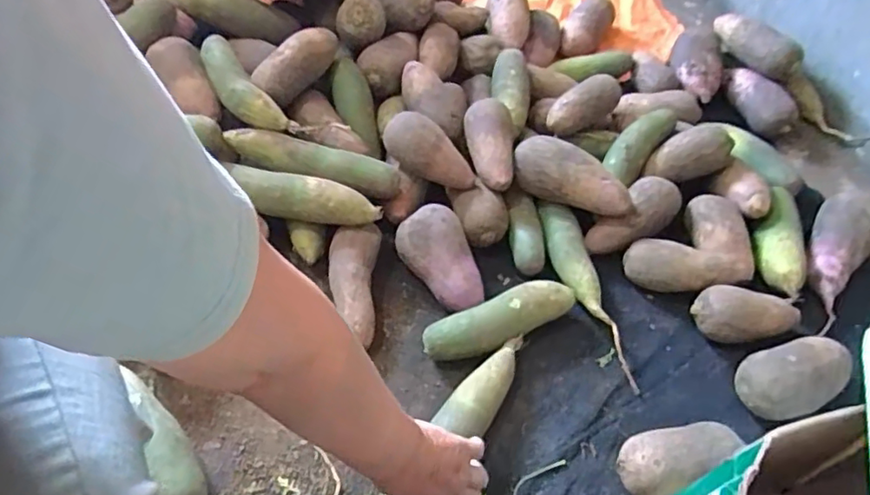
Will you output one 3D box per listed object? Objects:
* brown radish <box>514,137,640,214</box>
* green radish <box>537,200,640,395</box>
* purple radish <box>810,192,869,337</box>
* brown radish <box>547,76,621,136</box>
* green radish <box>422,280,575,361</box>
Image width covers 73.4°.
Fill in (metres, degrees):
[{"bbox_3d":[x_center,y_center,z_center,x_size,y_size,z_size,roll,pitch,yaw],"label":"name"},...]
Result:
[{"bbox_3d":[0.190,-0.094,0.815,0.174,0.064,0.067,32,56,20],"label":"brown radish"},{"bbox_3d":[0.192,0.055,0.773,0.056,0.043,0.282,-7,52,-9],"label":"green radish"},{"bbox_3d":[0.553,0.015,0.791,0.072,0.072,0.209,23,69,14],"label":"purple radish"},{"bbox_3d":[0.235,-0.227,0.913,0.130,0.059,0.058,-36,62,-28],"label":"brown radish"},{"bbox_3d":[0.081,0.093,0.733,0.195,0.051,0.059,-18,55,-17],"label":"green radish"}]

